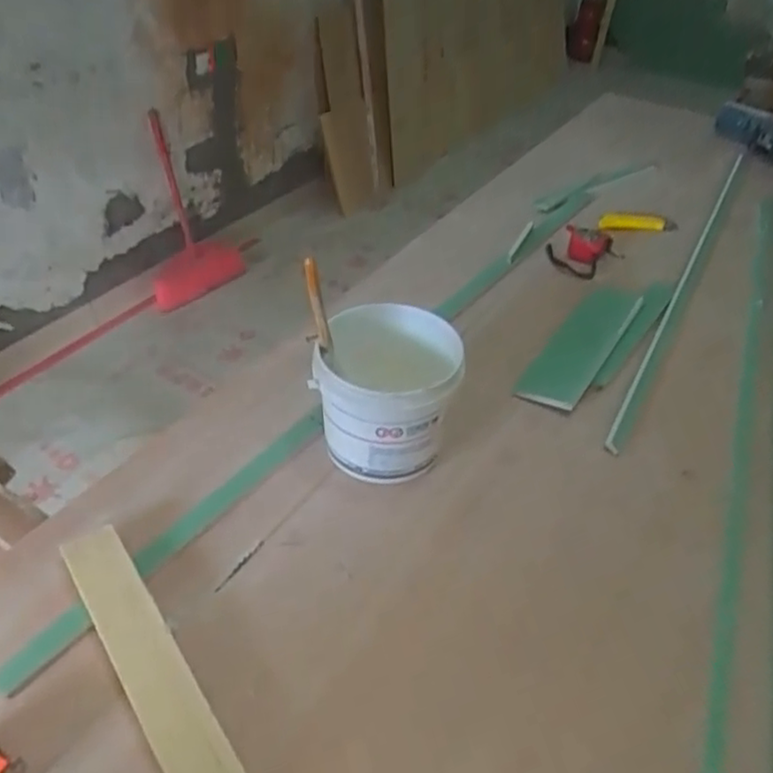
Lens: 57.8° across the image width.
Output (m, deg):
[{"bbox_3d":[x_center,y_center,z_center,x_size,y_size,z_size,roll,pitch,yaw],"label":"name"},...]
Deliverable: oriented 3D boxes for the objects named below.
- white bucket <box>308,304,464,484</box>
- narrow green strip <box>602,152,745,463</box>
[{"bbox_3d":[-0.002,0.011,0.791,0.145,0.151,0.136,2,41,-2],"label":"white bucket"},{"bbox_3d":[0.528,-0.217,1.196,0.018,0.006,1.052,22,44,20],"label":"narrow green strip"}]

